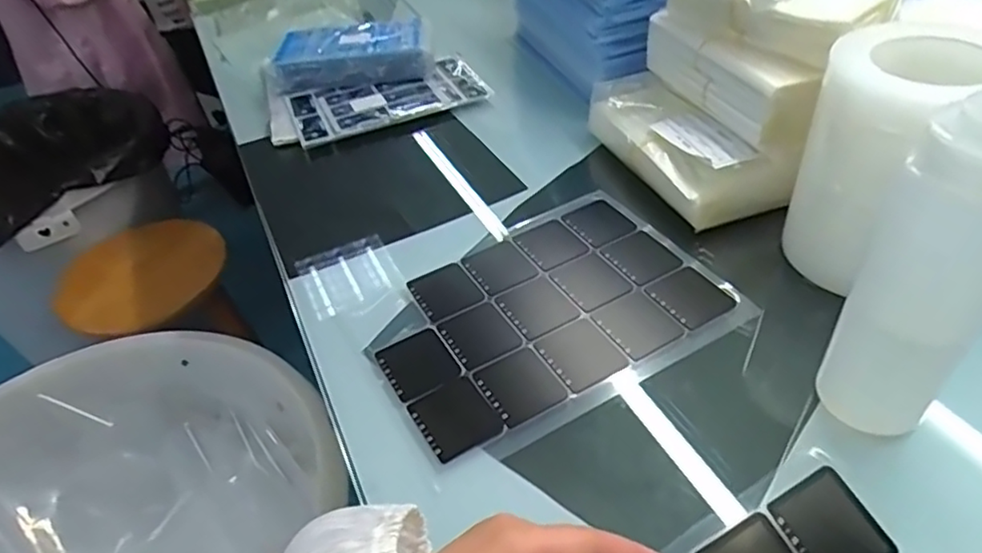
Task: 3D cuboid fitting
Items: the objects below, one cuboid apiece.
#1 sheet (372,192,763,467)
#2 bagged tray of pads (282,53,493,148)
[{"bbox_3d":[0.043,0.024,0.506,0.265,0.009,0.190,-23,44,-17],"label":"sheet"},{"bbox_3d":[-0.126,-0.220,0.777,0.237,0.023,0.122,-19,43,-13],"label":"bagged tray of pads"}]

